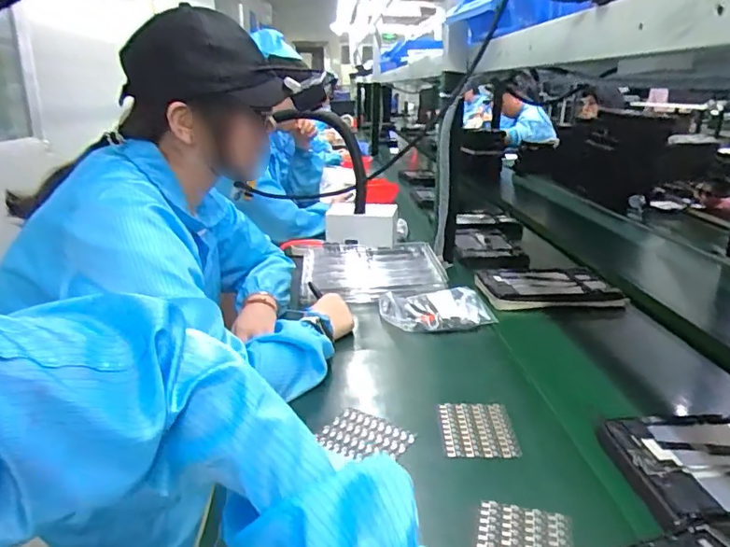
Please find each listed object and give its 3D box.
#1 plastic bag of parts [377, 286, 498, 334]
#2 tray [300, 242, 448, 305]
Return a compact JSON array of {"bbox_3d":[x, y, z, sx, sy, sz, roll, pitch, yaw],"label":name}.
[{"bbox_3d":[0.122,0.060,0.919,0.182,0.031,0.121,0,19,-2],"label":"plastic bag of parts"},{"bbox_3d":[0.011,-0.010,1.091,0.278,0.045,0.255,-1,19,-6],"label":"tray"}]

